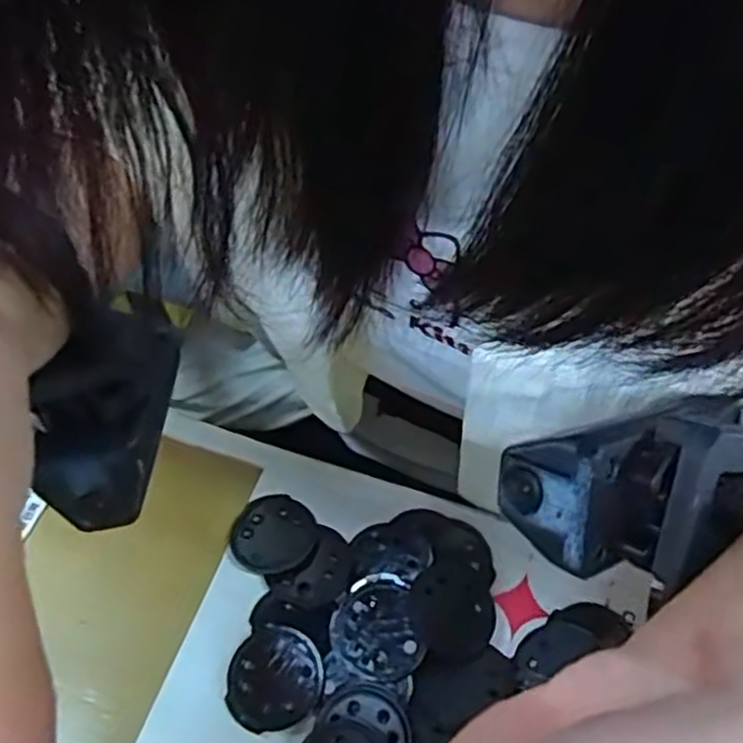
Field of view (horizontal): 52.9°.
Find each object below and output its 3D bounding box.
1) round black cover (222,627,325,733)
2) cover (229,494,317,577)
[{"bbox_3d":[-0.030,0.097,0.235,0.028,0.004,0.030,31,60,17],"label":"round black cover"},{"bbox_3d":[-0.034,0.057,0.262,0.029,0.004,0.028,1,56,-2],"label":"cover"}]

